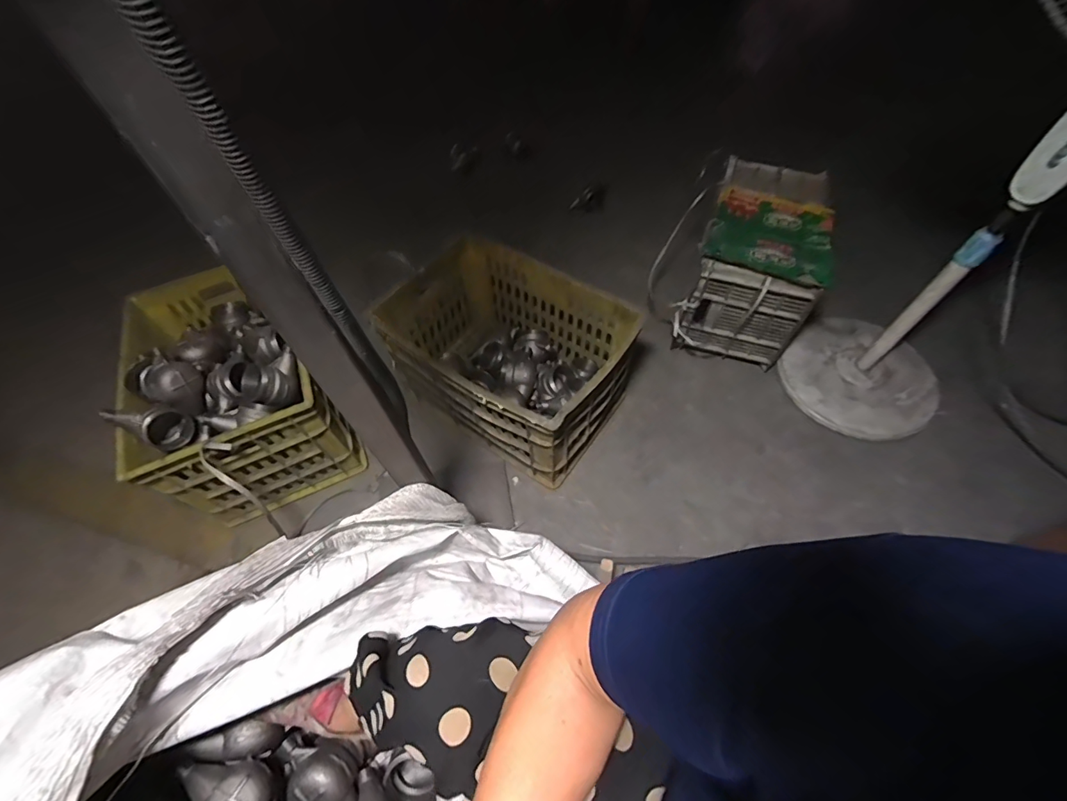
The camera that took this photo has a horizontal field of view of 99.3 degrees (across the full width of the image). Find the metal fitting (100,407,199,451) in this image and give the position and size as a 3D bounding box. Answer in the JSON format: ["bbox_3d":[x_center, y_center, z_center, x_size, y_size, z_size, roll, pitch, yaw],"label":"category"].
[{"bbox_3d":[-0.730,0.049,0.864,0.076,0.080,0.135,14,14,41],"label":"metal fitting"}]

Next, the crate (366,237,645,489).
[{"bbox_3d":[-0.059,-0.094,1.093,0.516,0.329,0.364,29,64,18],"label":"crate"}]

